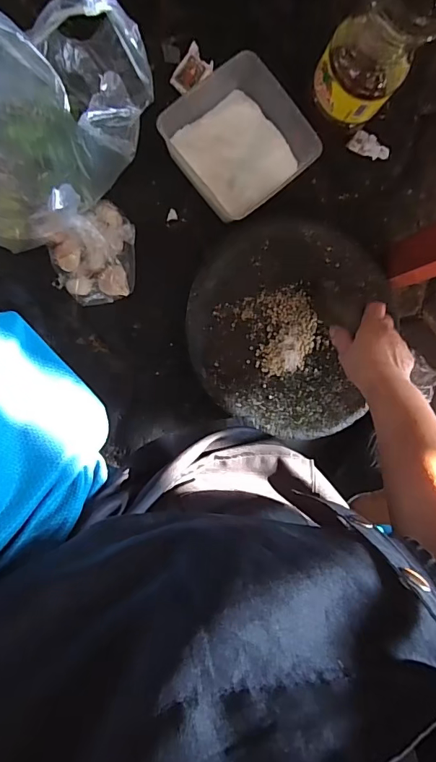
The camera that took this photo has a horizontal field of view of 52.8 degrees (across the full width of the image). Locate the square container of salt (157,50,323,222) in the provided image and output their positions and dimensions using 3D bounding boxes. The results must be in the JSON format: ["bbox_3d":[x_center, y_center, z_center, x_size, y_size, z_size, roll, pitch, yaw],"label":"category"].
[{"bbox_3d":[0.023,-0.330,0.609,0.168,0.072,0.170,-40,97,-6],"label":"square container of salt"}]

